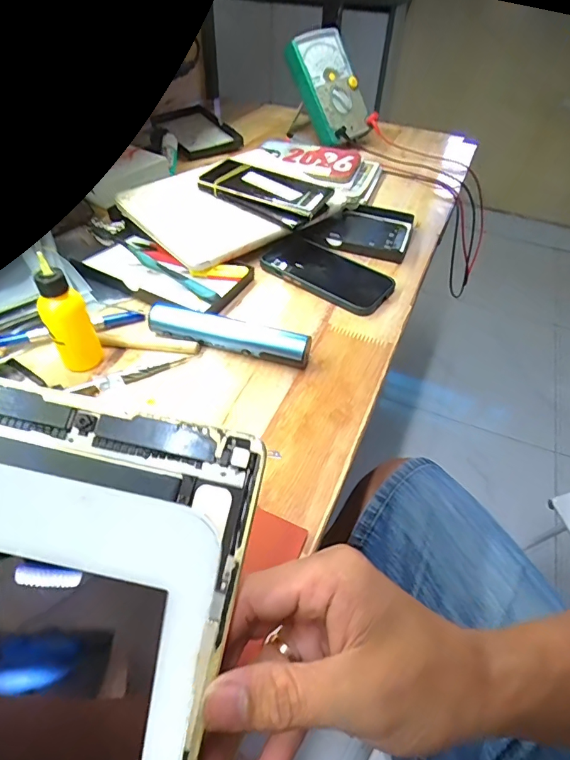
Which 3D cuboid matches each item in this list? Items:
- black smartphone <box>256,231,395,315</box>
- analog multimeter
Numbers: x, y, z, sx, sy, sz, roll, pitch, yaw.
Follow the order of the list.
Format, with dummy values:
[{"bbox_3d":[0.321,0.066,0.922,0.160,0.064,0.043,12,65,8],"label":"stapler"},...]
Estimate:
[{"bbox_3d":[0.047,-0.124,0.503,0.149,0.011,0.084,26,51,20],"label":"black smartphone"},{"bbox_3d":[0.080,-0.495,0.748,0.110,0.031,0.176,-30,98,-21],"label":"analog multimeter"}]

